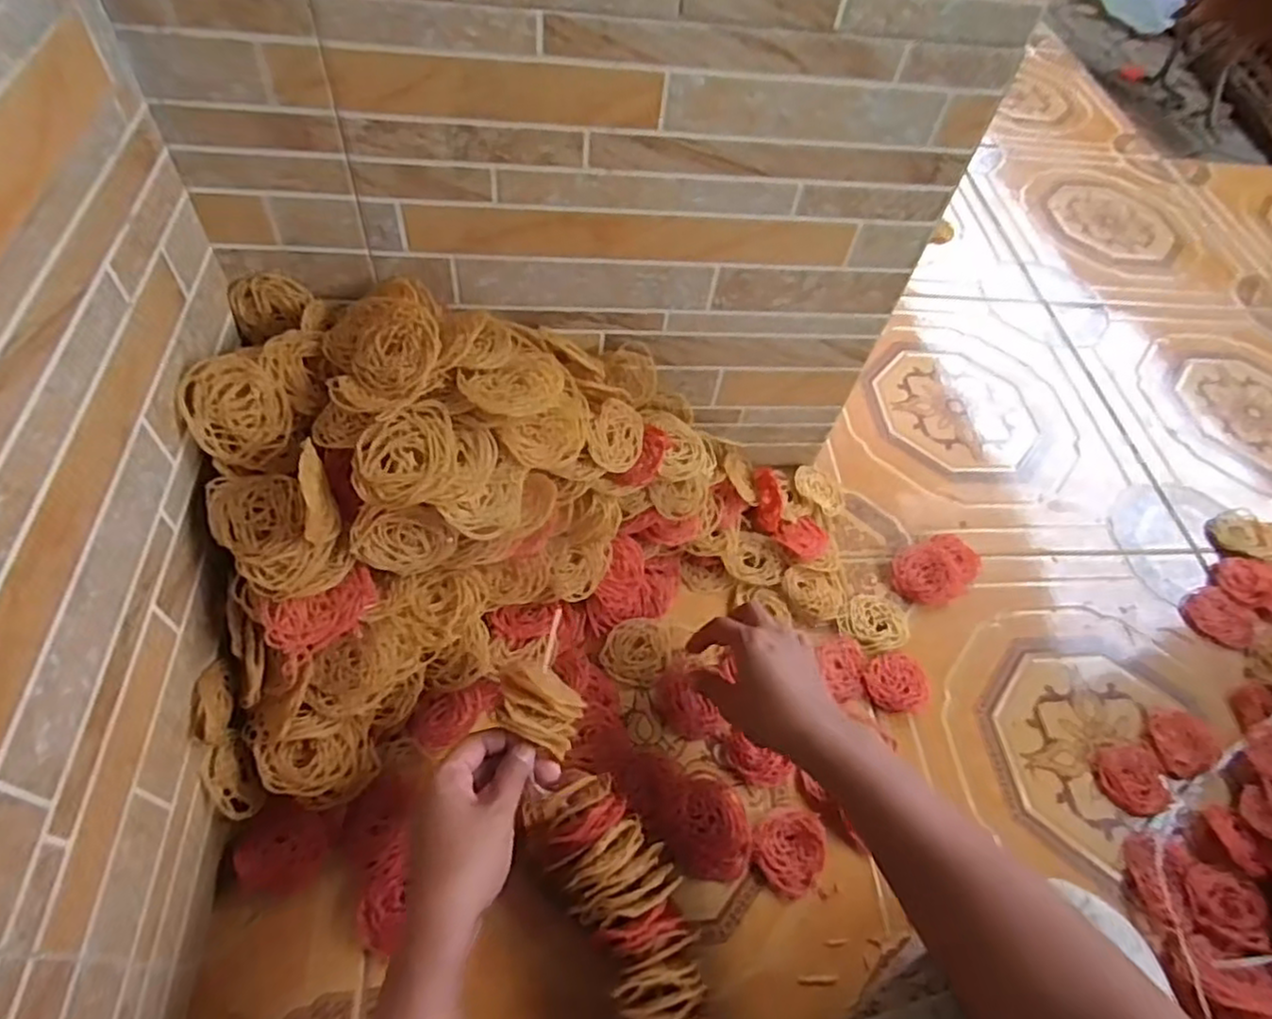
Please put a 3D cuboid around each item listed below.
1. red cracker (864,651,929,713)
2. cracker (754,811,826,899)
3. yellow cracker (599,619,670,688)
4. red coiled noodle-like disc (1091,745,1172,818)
[{"bbox_3d":[0.225,0.150,0.609,0.056,0.009,0.052,4,56,-5],"label":"red cracker"},{"bbox_3d":[0.117,0.253,0.526,0.050,0.015,0.057,42,61,19],"label":"cracker"},{"bbox_3d":[0.000,0.120,0.596,0.057,0.017,0.053,4,56,-5],"label":"yellow cracker"},{"bbox_3d":[0.413,0.222,0.583,0.062,0.012,0.056,-7,57,-13],"label":"red coiled noodle-like disc"}]

